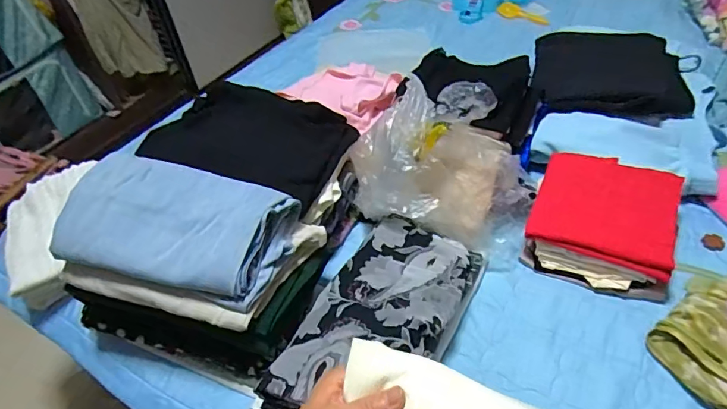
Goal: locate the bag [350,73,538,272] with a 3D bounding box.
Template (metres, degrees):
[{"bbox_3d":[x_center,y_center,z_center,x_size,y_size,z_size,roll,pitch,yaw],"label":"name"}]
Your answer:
[{"bbox_3d":[0.120,-0.059,0.725,0.281,0.216,0.197,7,46,13],"label":"bag"}]

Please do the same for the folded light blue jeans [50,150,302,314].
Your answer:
[{"bbox_3d":[-0.237,0.024,0.598,0.279,0.079,0.163,6,46,13],"label":"folded light blue jeans"}]

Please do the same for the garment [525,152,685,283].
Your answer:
[{"bbox_3d":[0.360,0.004,0.706,0.189,0.045,0.167,17,49,22],"label":"garment"}]

